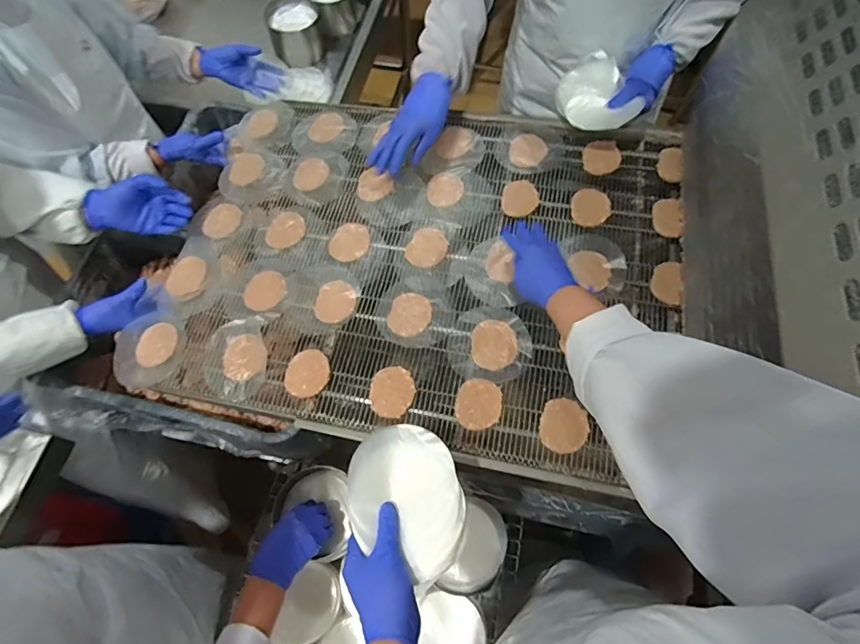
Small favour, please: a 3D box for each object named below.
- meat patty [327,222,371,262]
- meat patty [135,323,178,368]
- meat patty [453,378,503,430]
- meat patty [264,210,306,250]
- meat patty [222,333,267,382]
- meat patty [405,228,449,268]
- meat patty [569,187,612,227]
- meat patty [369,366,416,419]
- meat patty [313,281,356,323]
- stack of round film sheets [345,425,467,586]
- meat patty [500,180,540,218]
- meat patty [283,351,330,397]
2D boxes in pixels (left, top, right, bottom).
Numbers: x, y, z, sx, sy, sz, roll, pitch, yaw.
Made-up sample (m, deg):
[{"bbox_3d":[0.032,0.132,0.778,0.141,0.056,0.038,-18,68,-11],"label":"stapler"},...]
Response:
[{"bbox_3d":[-0.131,-0.133,0.756,0.060,0.009,0.069,23,68,9],"label":"meat patty"},{"bbox_3d":[-0.422,0.036,0.712,0.056,0.014,0.069,35,70,14],"label":"meat patty"},{"bbox_3d":[0.067,0.112,0.630,0.064,0.009,0.067,0,66,-1],"label":"meat patty"},{"bbox_3d":[-0.244,-0.155,0.777,0.069,0.007,0.067,0,66,-1],"label":"meat patty"},{"bbox_3d":[-0.278,0.053,0.689,0.064,0.007,0.071,-13,67,-7],"label":"meat patty"},{"bbox_3d":[-0.004,-0.119,0.738,0.063,0.012,0.065,0,66,-1],"label":"meat patty"},{"bbox_3d":[0.261,-0.188,0.745,0.063,0.012,0.067,0,66,-1],"label":"meat patty"},{"bbox_3d":[-0.053,0.099,0.651,0.062,0.015,0.073,-10,67,-6],"label":"meat patty"},{"bbox_3d":[-0.147,-0.033,0.715,0.062,0.007,0.069,6,66,2],"label":"meat patty"},{"bbox_3d":[-0.027,0.194,0.508,0.121,0.024,0.157,-14,67,-7],"label":"stack of round film sheets"},{"bbox_3d":[0.151,-0.208,0.767,0.061,0.008,0.065,-2,66,-2],"label":"meat patty"},{"bbox_3d":[-0.178,0.074,0.670,0.062,0.004,0.069,9,66,3],"label":"meat patty"}]

